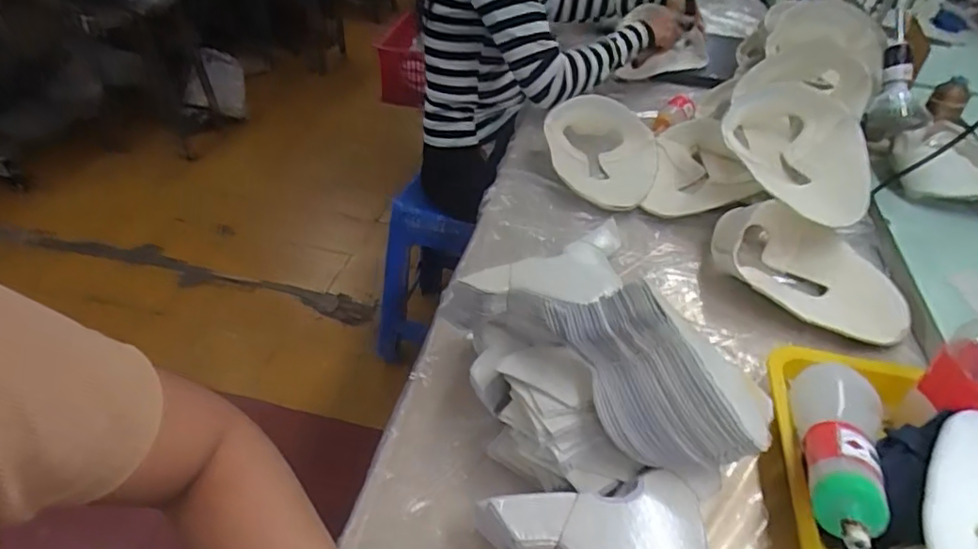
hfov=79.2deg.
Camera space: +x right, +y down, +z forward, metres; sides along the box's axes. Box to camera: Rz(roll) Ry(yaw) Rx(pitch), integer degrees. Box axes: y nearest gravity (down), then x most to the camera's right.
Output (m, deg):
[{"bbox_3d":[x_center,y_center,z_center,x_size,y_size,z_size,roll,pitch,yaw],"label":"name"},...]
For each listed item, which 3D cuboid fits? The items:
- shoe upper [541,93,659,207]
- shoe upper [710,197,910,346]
[{"bbox_3d":[0.171,-0.196,0.908,0.173,0.072,0.235,8,40,6],"label":"shoe upper"},{"bbox_3d":[0.390,-0.008,0.716,0.161,0.069,0.232,-26,49,-32],"label":"shoe upper"}]

